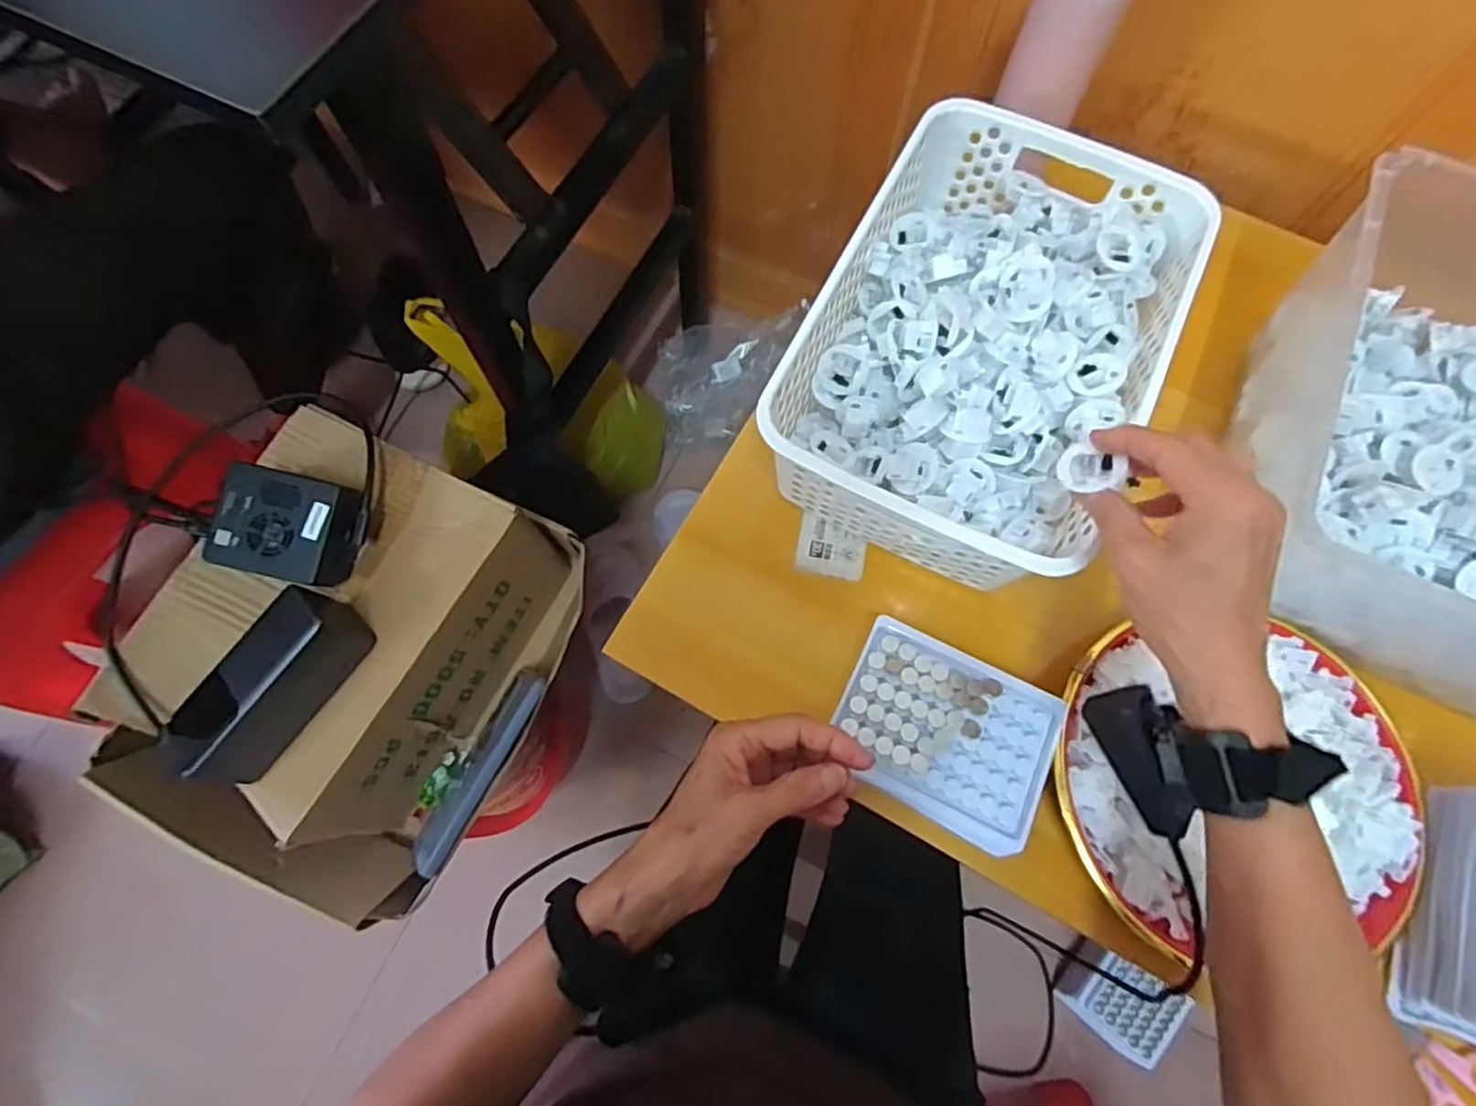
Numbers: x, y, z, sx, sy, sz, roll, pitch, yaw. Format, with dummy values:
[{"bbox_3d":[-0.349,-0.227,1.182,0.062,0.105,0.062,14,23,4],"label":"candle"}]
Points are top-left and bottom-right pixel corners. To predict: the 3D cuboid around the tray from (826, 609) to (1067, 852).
[{"bbox_3d":[0.129,0.111,0.426,0.129,0.014,0.104,26,75,8],"label":"tray"}]

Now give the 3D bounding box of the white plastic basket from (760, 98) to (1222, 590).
[{"bbox_3d":[0.164,-0.142,0.466,0.207,0.091,0.306,26,75,8],"label":"white plastic basket"}]

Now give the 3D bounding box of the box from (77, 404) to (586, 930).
[{"bbox_3d":[-0.313,0.094,0.542,0.233,0.174,0.335,19,74,6],"label":"box"}]

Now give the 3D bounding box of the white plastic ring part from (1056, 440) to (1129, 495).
[{"bbox_3d":[0.189,-0.045,0.362,0.032,0.016,0.034,-4,50,34],"label":"white plastic ring part"}]

